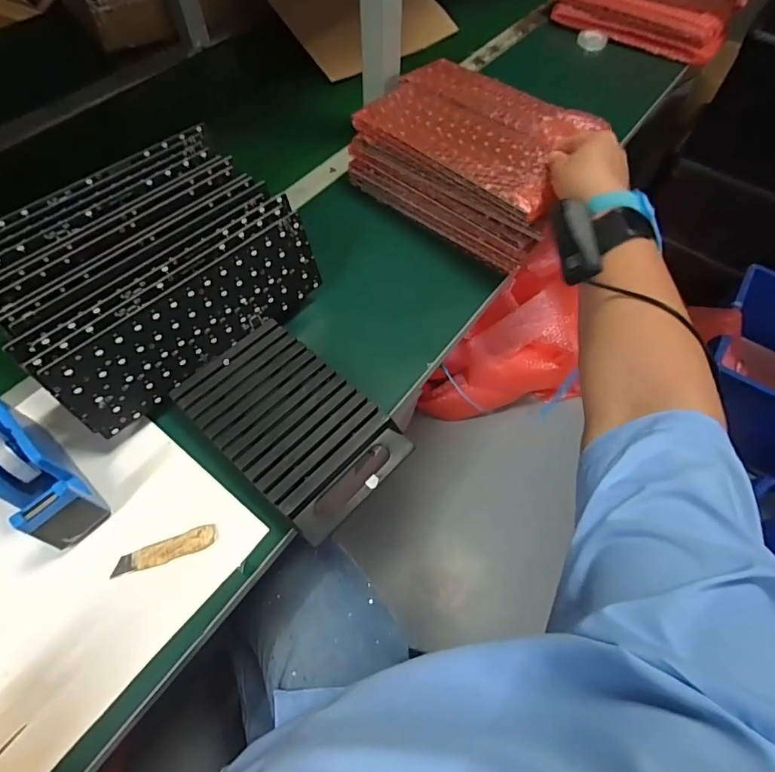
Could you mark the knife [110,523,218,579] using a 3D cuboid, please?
[{"bbox_3d":[-0.199,0.148,0.426,0.090,0.008,0.021,-16,61,-12],"label":"knife"}]

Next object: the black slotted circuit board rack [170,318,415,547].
[{"bbox_3d":[-0.096,0.038,0.477,0.217,0.023,0.137,39,65,19],"label":"black slotted circuit board rack"}]

